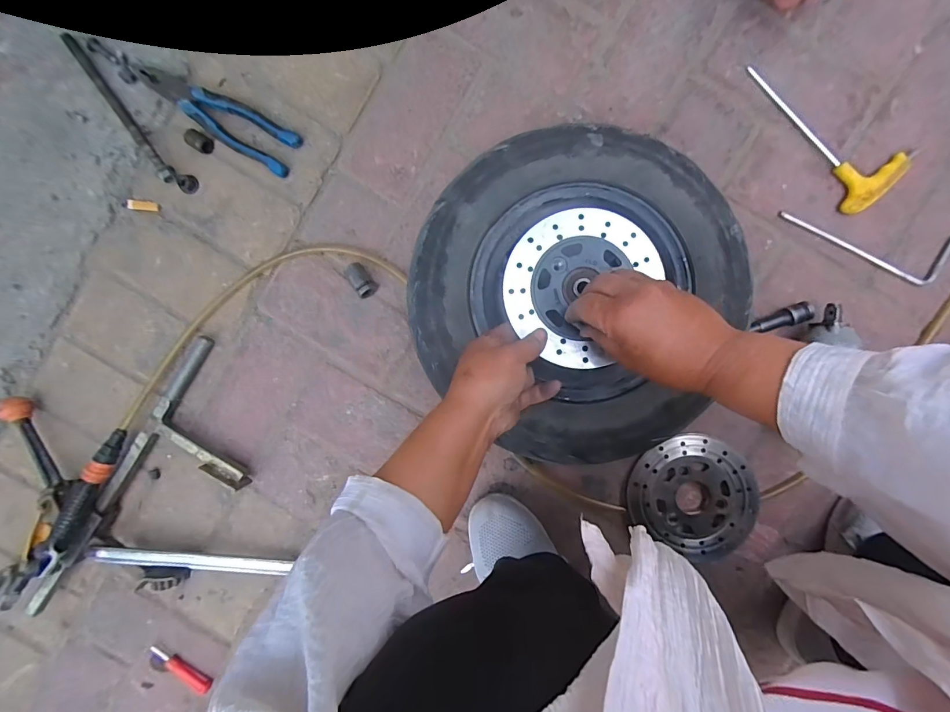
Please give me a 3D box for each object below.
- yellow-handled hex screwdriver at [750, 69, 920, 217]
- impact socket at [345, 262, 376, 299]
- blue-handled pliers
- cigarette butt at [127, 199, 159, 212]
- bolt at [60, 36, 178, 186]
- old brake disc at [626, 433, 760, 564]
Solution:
[{"bbox_3d":[0.403,-0.265,0.474,0.086,0.020,0.200,-36,93,4],"label":"yellow-handled hex screwdriver"},{"bbox_3d":[-0.137,-0.092,0.506,0.022,0.017,0.042,-32,93,4],"label":"impact socket"},{"bbox_3d":[-0.302,-0.281,0.493,0.197,0.016,0.050,29,95,-1],"label":"blue-handled pliers"},{"bbox_3d":[-0.413,-0.187,0.525,0.038,0.006,0.012,5,95,2],"label":"cigarette butt"},{"bbox_3d":[-0.424,-0.295,0.501,0.015,0.014,0.206,-36,93,4],"label":"bolt"},{"bbox_3d":[0.264,0.166,0.506,0.155,0.019,0.135,28,95,-1],"label":"old brake disc"}]

